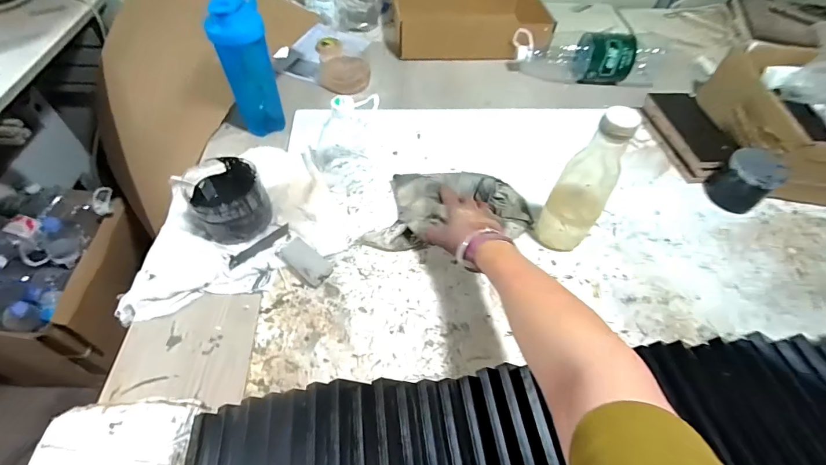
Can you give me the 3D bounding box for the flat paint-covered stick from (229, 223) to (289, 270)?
[{"bbox_3d":[-0.225,0.019,0.565,0.098,0.007,0.022,-35,62,-26],"label":"flat paint-covered stick"}]

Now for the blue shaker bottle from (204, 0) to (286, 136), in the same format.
[{"bbox_3d":[-0.282,-0.281,0.661,0.085,0.224,0.072,-11,54,-11],"label":"blue shaker bottle"}]

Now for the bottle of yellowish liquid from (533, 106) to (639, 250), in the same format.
[{"bbox_3d":[0.232,-0.060,0.519,0.069,0.233,0.059,34,59,21],"label":"bottle of yellowish liquid"}]

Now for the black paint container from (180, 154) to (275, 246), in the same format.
[{"bbox_3d":[-0.275,-0.046,0.562,0.114,0.077,0.108,1,53,-2],"label":"black paint container"}]

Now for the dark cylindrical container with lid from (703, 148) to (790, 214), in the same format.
[{"bbox_3d":[0.568,-0.088,0.659,0.075,0.088,0.087,-33,61,-25],"label":"dark cylindrical container with lid"}]

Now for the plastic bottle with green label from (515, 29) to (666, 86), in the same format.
[{"bbox_3d":[0.405,-0.408,0.883,0.346,0.100,0.107,9,53,4],"label":"plastic bottle with green label"}]

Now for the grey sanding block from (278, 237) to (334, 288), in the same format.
[{"bbox_3d":[-0.151,0.040,0.543,0.077,0.025,0.040,38,60,23],"label":"grey sanding block"}]

